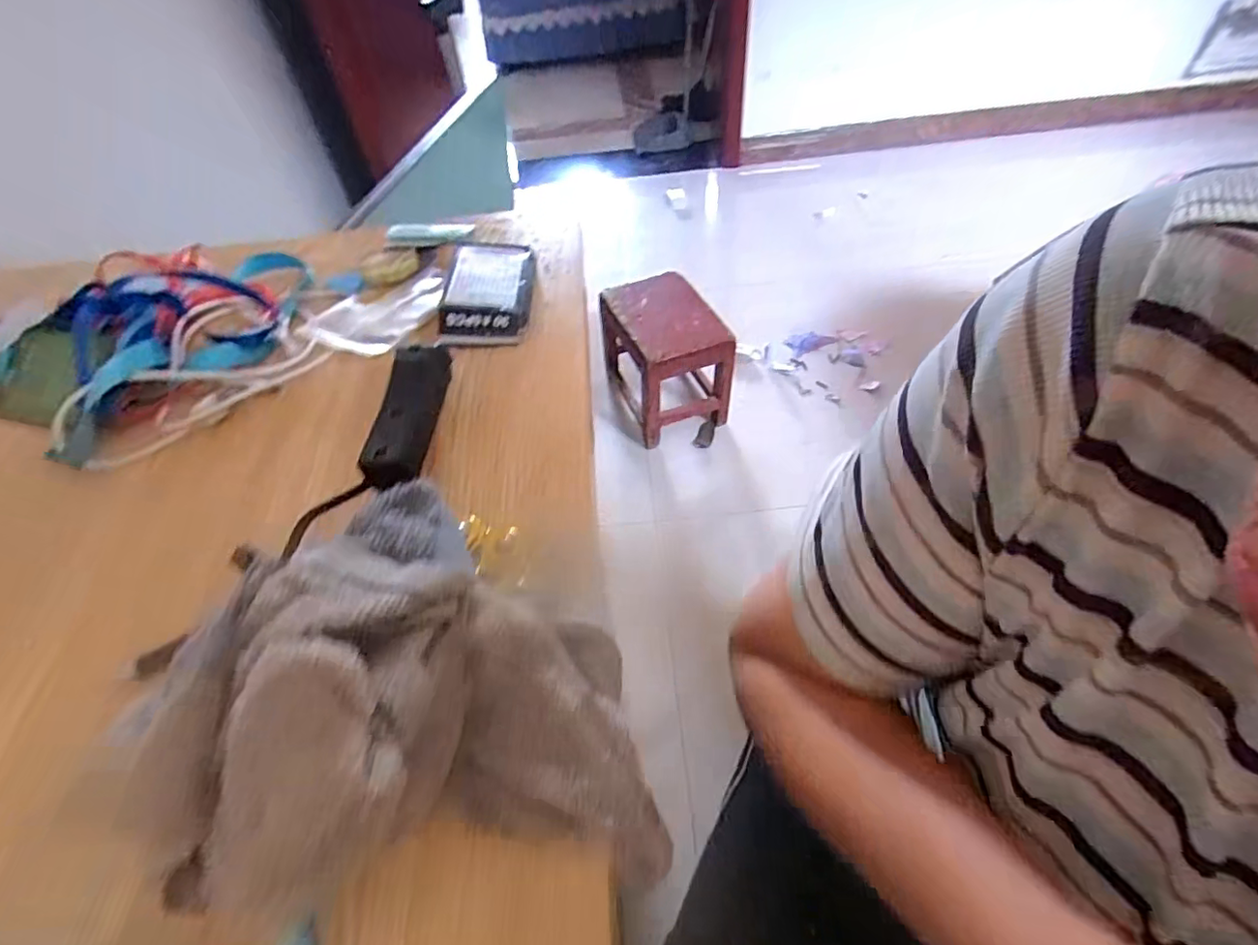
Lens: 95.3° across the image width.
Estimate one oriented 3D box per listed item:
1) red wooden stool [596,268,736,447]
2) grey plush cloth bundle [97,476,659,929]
[{"bbox_3d":[0.086,-0.247,1.267,0.211,0.264,0.250,-22,52,-12],"label":"red wooden stool"},{"bbox_3d":[-0.074,0.060,0.207,0.159,0.079,0.142,-5,50,2],"label":"grey plush cloth bundle"}]

